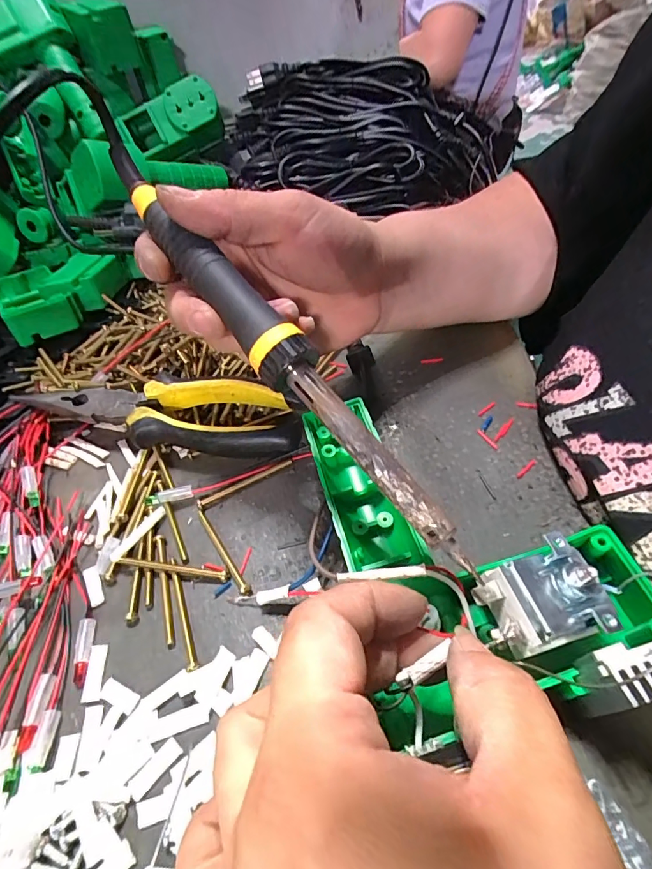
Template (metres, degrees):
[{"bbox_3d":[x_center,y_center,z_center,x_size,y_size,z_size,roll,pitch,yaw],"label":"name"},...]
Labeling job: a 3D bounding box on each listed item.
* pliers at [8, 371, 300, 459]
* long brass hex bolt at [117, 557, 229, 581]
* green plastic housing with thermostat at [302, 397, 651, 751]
[{"bbox_3d":[-0.105,-0.013,0.264,0.179,0.025,0.043,1,49,10],"label":"pliers"},{"bbox_3d":[-0.075,0.066,0.213,0.057,0.005,0.006,3,49,11],"label":"long brass hex bolt"},{"bbox_3d":[0.058,0.036,0.182,0.109,0.039,0.146,-12,50,-4],"label":"green plastic housing with thermostat"}]

